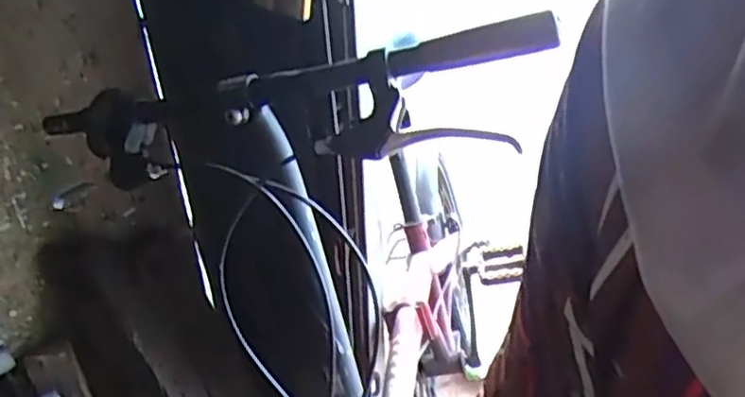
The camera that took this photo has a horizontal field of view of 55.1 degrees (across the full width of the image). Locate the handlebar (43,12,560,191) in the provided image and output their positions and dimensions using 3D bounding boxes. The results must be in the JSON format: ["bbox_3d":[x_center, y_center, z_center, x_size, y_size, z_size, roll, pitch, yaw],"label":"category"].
[{"bbox_3d":[-0.093,-0.070,0.617,0.496,0.075,0.101,-6,36,25],"label":"handlebar"}]

